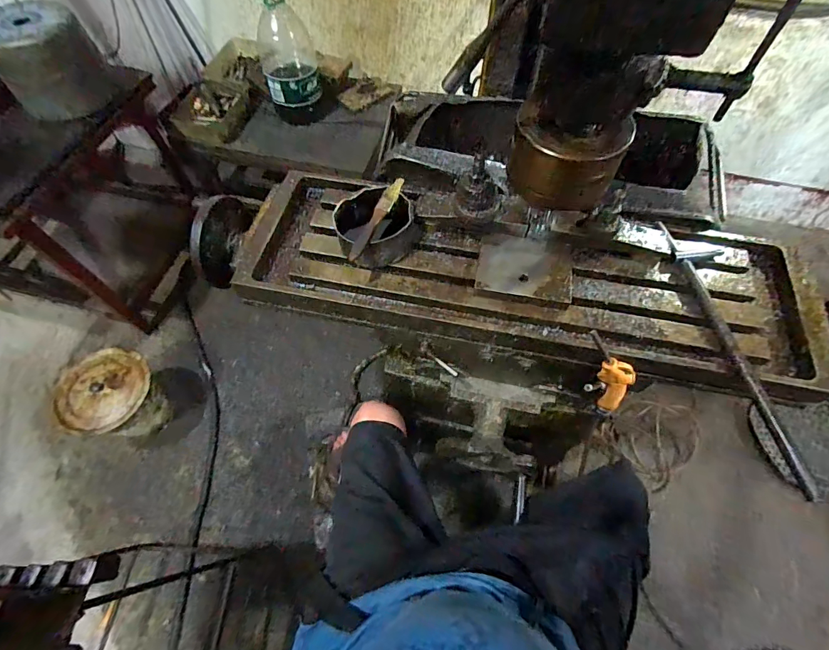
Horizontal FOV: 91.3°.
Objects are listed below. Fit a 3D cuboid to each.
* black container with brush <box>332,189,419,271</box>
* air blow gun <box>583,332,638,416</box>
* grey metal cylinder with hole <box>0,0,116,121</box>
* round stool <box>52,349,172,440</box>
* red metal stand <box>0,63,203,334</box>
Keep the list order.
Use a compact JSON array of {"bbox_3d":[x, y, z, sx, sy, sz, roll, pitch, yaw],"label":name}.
[{"bbox_3d":[-0.054,-0.141,0.581,0.114,0.060,0.102,-27,65,-14],"label":"black container with brush"},{"bbox_3d":[0.274,0.090,0.570,0.054,0.229,0.023,18,64,32],"label":"air blow gun"},{"bbox_3d":[-0.956,-0.699,1.057,0.235,0.209,0.182,-28,65,-15],"label":"grey metal cylinder with hole"},{"bbox_3d":[-0.870,0.228,1.226,0.233,0.259,0.227,0,61,0],"label":"round stool"},{"bbox_3d":[-1.028,-0.423,1.340,0.346,0.660,0.603,16,63,8],"label":"red metal stand"}]

